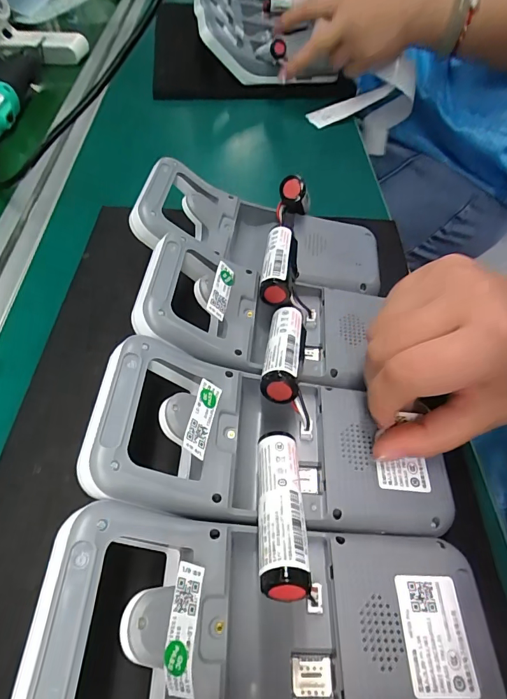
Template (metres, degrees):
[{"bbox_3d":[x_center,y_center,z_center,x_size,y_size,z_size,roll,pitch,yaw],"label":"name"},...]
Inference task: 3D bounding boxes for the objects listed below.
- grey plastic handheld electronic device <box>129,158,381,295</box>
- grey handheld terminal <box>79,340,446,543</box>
[{"bbox_3d":[0.005,-0.079,0.289,0.164,0.038,0.073,14,53,-9],"label":"grey plastic handheld electronic device"},{"bbox_3d":[0.009,0.049,0.204,0.164,0.044,0.077,15,52,-11],"label":"grey handheld terminal"}]

